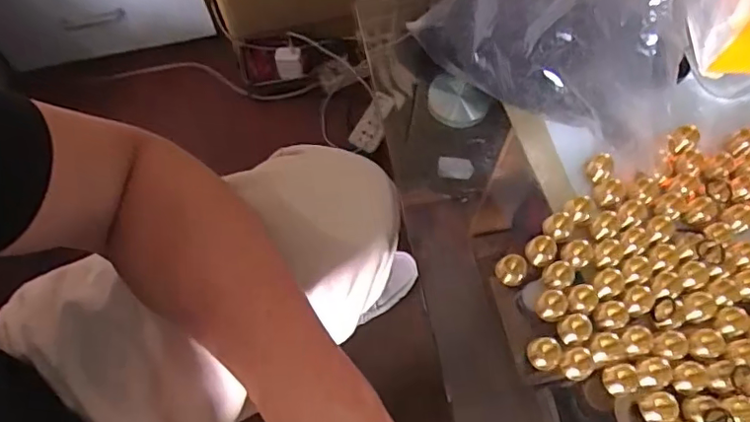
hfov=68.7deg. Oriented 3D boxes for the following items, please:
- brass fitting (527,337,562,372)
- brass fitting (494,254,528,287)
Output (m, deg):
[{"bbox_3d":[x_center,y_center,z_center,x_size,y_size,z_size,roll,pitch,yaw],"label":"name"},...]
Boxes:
[{"bbox_3d":[0.115,0.097,0.370,0.018,0.016,0.022,-25,69,-10],"label":"brass fitting"},{"bbox_3d":[0.098,0.043,0.396,0.017,0.018,0.022,-43,73,-16],"label":"brass fitting"}]

